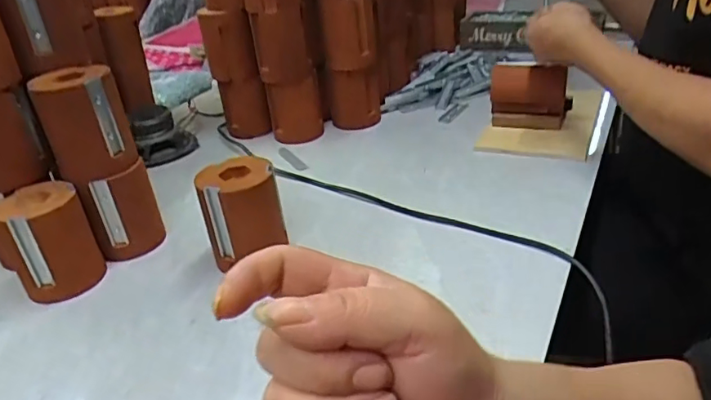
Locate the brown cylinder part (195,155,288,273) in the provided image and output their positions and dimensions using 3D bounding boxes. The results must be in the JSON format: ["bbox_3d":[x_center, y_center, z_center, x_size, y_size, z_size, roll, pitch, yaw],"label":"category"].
[{"bbox_3d":[-0.117,0.015,0.581,0.077,0.100,0.072,-11,31,-11],"label":"brown cylinder part"}]

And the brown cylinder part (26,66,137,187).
[{"bbox_3d":[-0.283,-0.083,0.586,0.076,0.099,0.075,-16,32,-19],"label":"brown cylinder part"}]

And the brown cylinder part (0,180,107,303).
[{"bbox_3d":[-0.312,0.044,0.571,0.080,0.102,0.070,-24,35,-29],"label":"brown cylinder part"}]

